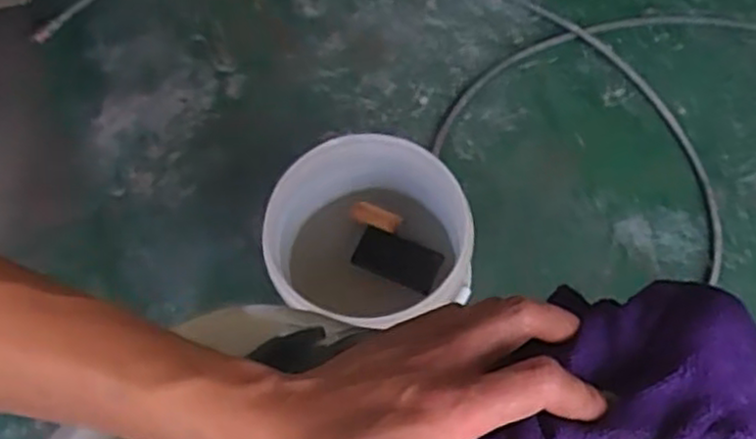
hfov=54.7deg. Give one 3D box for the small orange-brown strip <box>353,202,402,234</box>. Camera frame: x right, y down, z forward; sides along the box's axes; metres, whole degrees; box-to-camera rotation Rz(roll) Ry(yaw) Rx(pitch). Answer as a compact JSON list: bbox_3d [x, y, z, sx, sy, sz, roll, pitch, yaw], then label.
[{"bbox_3d":[-0.002,-0.003,1.147,0.074,0.033,0.005,19,24,-7],"label":"small orange-brown strip"}]

